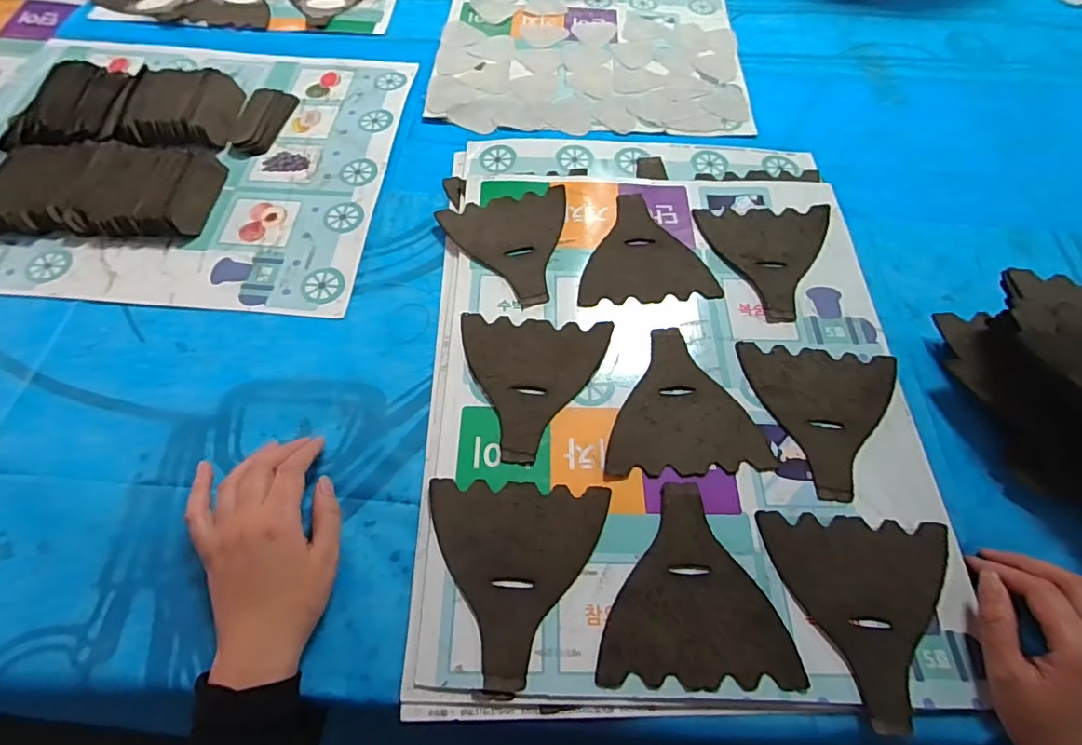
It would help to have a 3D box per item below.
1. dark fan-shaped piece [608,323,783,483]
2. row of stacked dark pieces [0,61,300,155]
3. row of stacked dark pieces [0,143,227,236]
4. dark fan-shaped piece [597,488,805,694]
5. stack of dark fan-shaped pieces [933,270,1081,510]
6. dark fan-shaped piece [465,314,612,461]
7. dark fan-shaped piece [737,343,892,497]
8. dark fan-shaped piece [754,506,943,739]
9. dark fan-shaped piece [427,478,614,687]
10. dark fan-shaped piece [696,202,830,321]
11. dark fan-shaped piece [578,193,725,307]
[{"bbox_3d":[0.114,0.021,0.438,0.127,0.004,0.128,-3,63,-3],"label":"dark fan-shaped piece"},{"bbox_3d":[-0.427,-0.294,0.578,0.284,0.041,0.122,-5,63,-5],"label":"row of stacked dark pieces"},{"bbox_3d":[-0.443,-0.187,0.531,0.220,0.022,0.116,-1,63,-3],"label":"row of stacked dark pieces"},{"bbox_3d":[0.104,0.145,0.370,0.127,0.004,0.129,0,63,-2],"label":"dark fan-shaped piece"},{"bbox_3d":[0.427,0.006,0.419,0.145,0.082,0.188,-12,64,-8],"label":"stack of dark fan-shaped pieces"},{"bbox_3d":[-0.010,0.010,0.440,0.123,0.006,0.130,6,63,1],"label":"dark fan-shaped piece"},{"bbox_3d":[0.235,0.038,0.436,0.127,0.004,0.131,6,63,1],"label":"dark fan-shaped piece"},{"bbox_3d":[0.229,0.166,0.365,0.127,0.005,0.131,2,63,-1],"label":"dark fan-shaped piece"},{"bbox_3d":[-0.018,0.141,0.367,0.124,0.005,0.129,3,63,-1],"label":"dark fan-shaped piece"},{"bbox_3d":[0.224,-0.109,0.512,0.125,0.009,0.132,1,63,-1],"label":"dark fan-shaped piece"},{"bbox_3d":[0.097,-0.123,0.516,0.126,0.006,0.127,-4,66,-3],"label":"dark fan-shaped piece"}]

